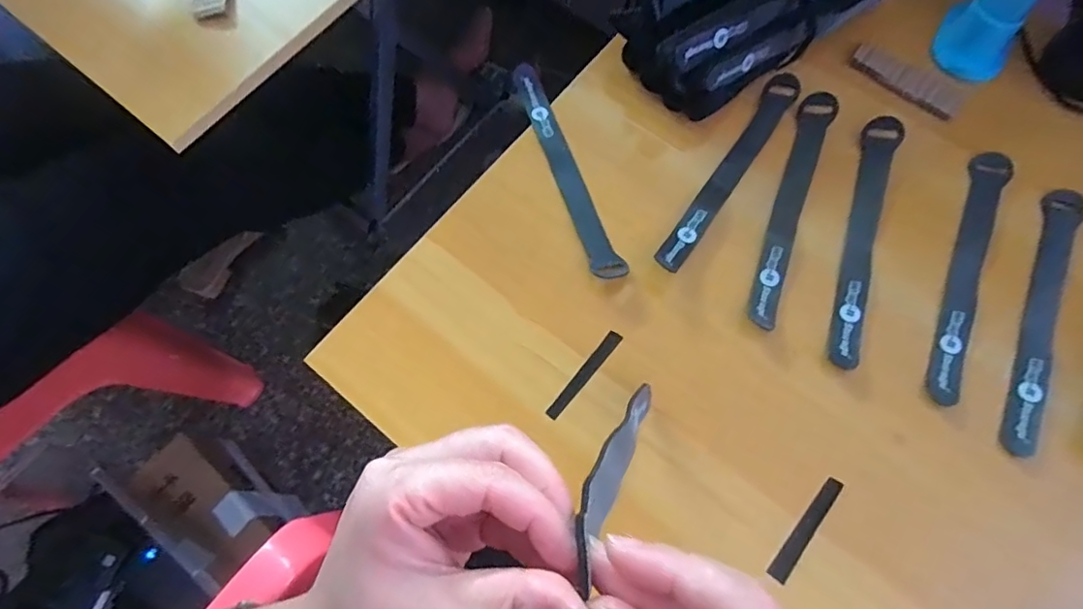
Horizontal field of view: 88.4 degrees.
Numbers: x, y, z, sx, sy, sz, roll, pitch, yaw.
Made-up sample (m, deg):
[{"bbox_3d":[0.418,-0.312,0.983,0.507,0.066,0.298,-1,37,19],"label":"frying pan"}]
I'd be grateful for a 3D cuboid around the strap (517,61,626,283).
[{"bbox_3d":[0.017,-0.101,0.415,0.023,0.011,0.189,-20,70,-7],"label":"strap"}]

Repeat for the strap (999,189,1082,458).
[{"bbox_3d":[0.341,0.004,0.376,0.024,0.004,0.208,27,71,11],"label":"strap"}]

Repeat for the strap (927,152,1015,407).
[{"bbox_3d":[0.300,-0.029,0.391,0.027,0.005,0.211,26,70,10],"label":"strap"}]

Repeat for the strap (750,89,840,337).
[{"bbox_3d":[0.183,-0.074,0.408,0.024,0.011,0.201,21,70,9],"label":"strap"}]

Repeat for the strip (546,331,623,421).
[{"bbox_3d":[0.029,0.047,0.374,0.010,0.004,0.073,36,73,14],"label":"strip"}]

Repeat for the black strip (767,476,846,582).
[{"bbox_3d":[0.156,0.132,0.329,0.010,0.004,0.069,37,74,14],"label":"black strip"}]

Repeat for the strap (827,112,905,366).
[{"bbox_3d":[0.231,-0.051,0.398,0.025,0.007,0.203,16,70,17],"label":"strap"}]

